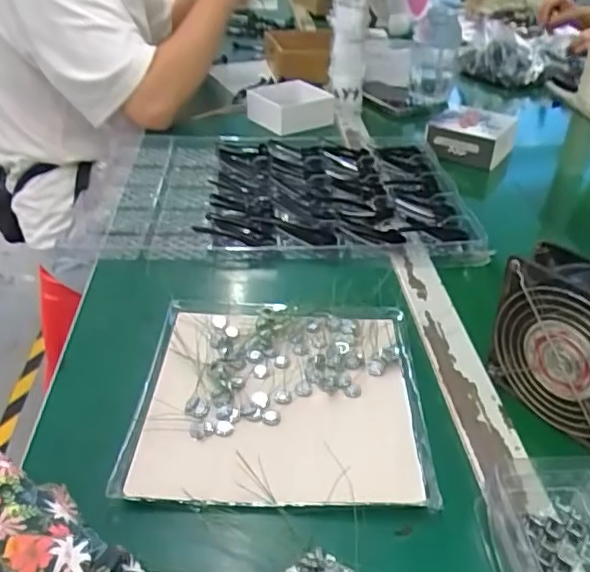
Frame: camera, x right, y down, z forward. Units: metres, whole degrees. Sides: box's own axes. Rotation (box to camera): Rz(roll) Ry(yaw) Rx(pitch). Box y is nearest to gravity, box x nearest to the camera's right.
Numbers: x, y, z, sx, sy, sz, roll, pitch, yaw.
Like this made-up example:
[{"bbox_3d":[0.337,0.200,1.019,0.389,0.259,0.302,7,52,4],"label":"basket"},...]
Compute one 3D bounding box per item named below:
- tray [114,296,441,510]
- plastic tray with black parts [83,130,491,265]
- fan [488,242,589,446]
[{"bbox_3d":[-0.010,0.074,0.446,0.200,0.016,0.202,2,33,1],"label":"tray"},{"bbox_3d":[-0.013,-0.121,0.738,0.406,0.031,0.308,-1,33,-2],"label":"plastic tray with black parts"},{"bbox_3d":[0.202,0.045,0.424,0.048,0.111,0.120,-16,40,-28],"label":"fan"}]

